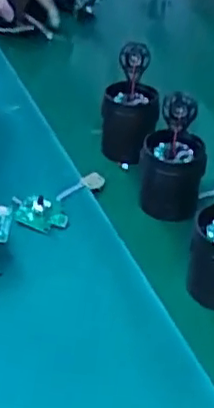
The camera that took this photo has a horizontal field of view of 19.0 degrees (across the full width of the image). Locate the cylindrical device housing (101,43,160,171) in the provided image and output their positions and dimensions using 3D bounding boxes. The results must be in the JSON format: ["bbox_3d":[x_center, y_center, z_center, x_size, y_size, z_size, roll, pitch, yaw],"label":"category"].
[{"bbox_3d":[0.023,-0.096,0.630,0.055,0.116,0.053,1,37,-1],"label":"cylindrical device housing"}]

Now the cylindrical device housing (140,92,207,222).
[{"bbox_3d":[0.059,-0.043,0.562,0.053,0.113,0.048,5,37,5],"label":"cylindrical device housing"}]

